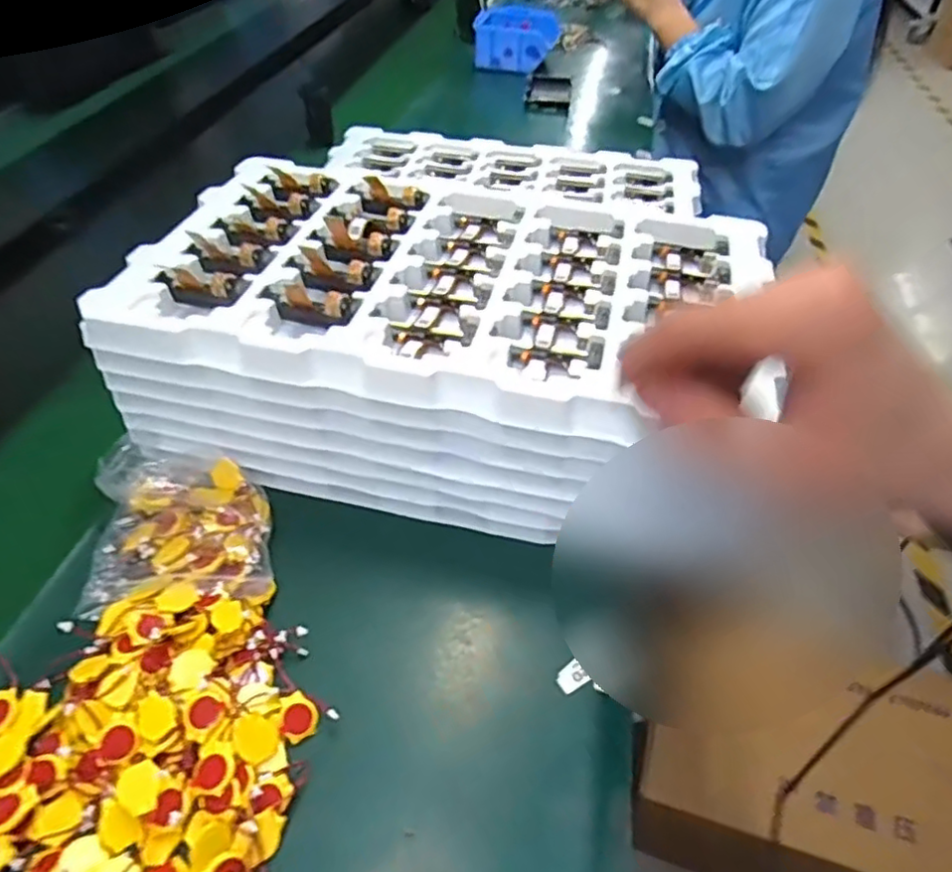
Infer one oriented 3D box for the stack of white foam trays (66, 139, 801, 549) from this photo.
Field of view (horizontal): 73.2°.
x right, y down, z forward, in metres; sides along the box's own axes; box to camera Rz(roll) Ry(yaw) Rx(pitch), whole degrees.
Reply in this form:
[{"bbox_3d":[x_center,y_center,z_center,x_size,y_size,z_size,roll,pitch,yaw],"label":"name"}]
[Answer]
[{"bbox_3d":[-0.020,-0.073,0.468,0.414,0.121,0.242,8,49,8],"label":"stack of white foam trays"}]

